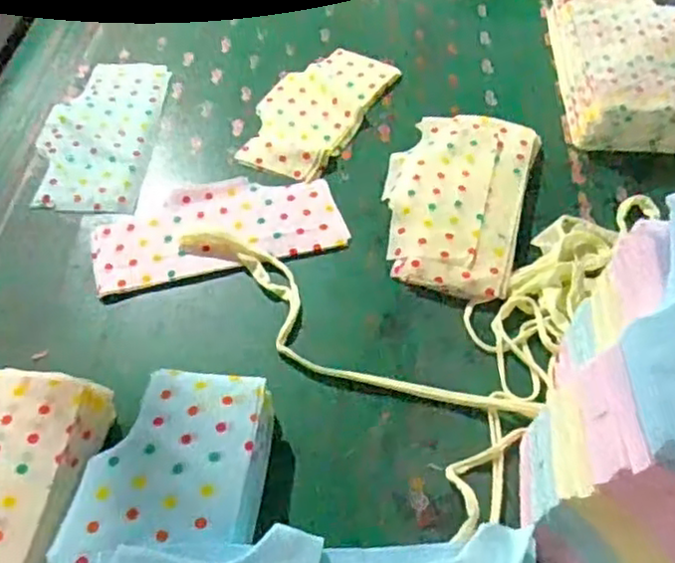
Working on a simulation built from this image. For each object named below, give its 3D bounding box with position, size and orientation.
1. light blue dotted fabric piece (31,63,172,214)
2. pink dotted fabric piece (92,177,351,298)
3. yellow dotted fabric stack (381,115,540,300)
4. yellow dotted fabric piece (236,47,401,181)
[{"bbox_3d":[-0.326,-0.204,0.950,0.157,0.009,0.304,0,51,1],"label":"light blue dotted fabric piece"},{"bbox_3d":[-0.144,-0.068,0.836,0.290,0.011,0.137,-10,51,-7],"label":"pink dotted fabric piece"},{"bbox_3d":[0.140,-0.104,0.846,0.169,0.026,0.279,13,52,12],"label":"yellow dotted fabric stack"},{"bbox_3d":[-0.034,-0.244,0.972,0.146,0.014,0.265,22,54,18],"label":"yellow dotted fabric piece"}]

